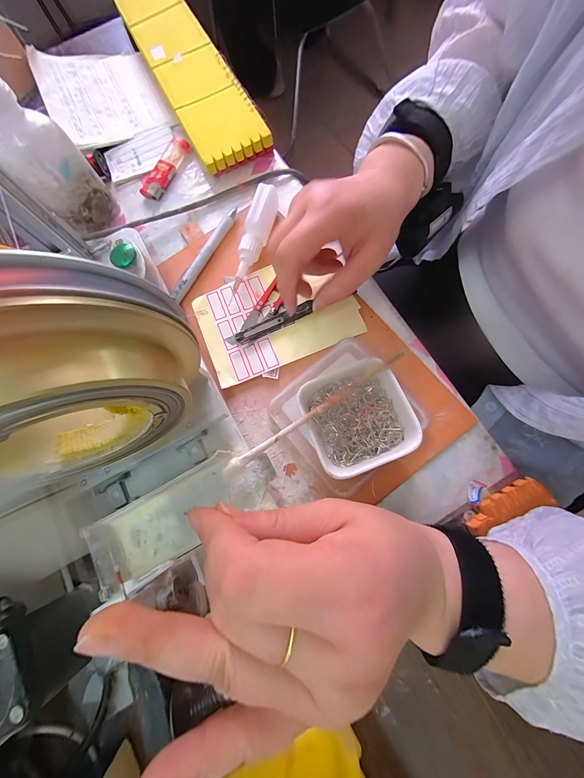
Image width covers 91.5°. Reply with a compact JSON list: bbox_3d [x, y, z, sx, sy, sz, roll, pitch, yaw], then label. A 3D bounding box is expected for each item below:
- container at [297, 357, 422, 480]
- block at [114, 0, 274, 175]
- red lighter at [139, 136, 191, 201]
[{"bbox_3d":[0.054,0.024,0.239,0.083,0.034,0.080,-22,75,-2],"label":"container"},{"bbox_3d":[-0.134,-0.407,0.353,0.082,0.017,0.336,-28,78,-2],"label":"block"},{"bbox_3d":[-0.149,-0.262,0.337,0.023,0.017,0.084,24,79,10],"label":"red lighter"}]

